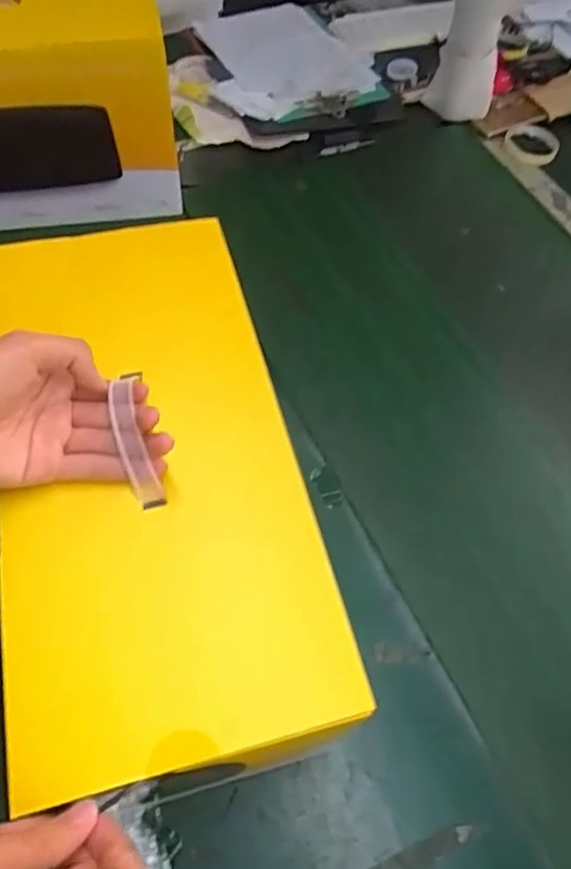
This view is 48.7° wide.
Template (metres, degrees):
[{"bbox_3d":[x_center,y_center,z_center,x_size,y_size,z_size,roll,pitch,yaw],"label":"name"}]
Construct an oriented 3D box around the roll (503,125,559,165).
[{"bbox_3d":[0.397,-0.470,1.022,0.090,0.018,0.081,-21,61,-14],"label":"roll"}]

